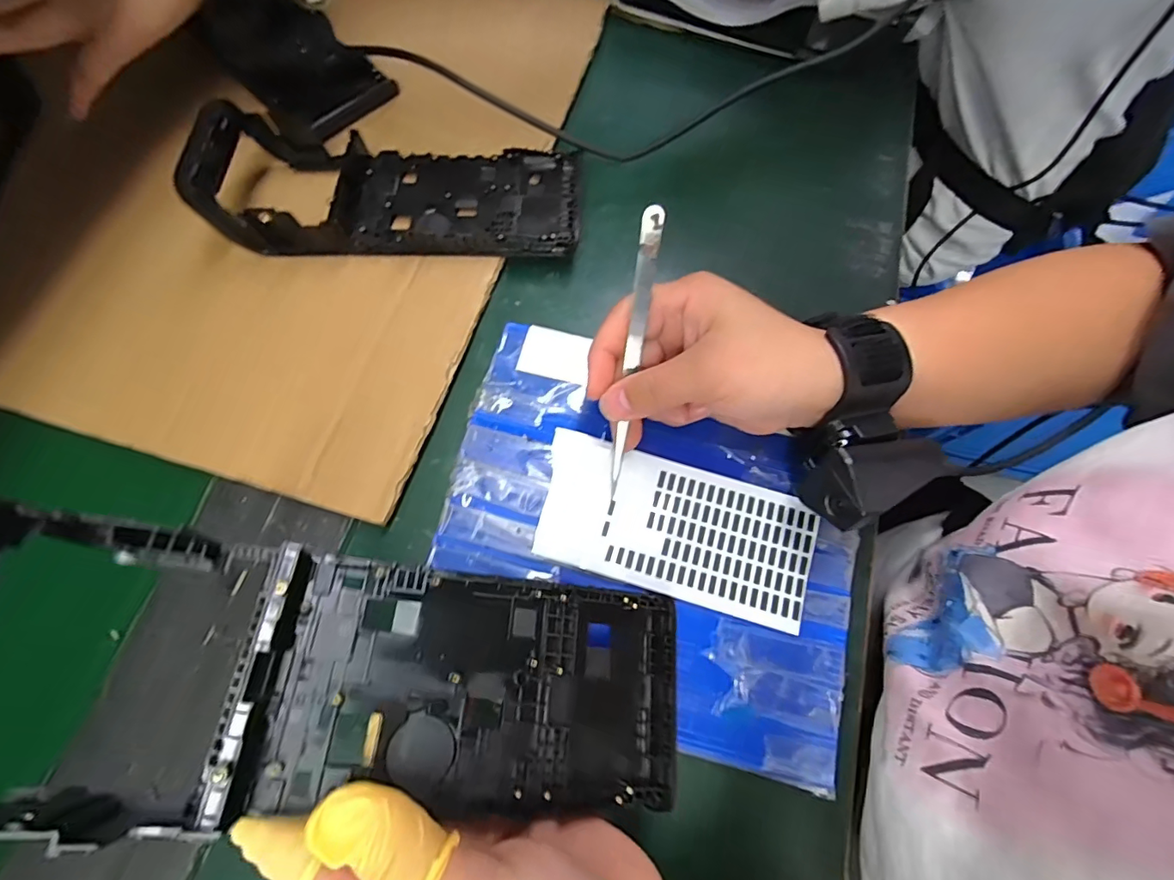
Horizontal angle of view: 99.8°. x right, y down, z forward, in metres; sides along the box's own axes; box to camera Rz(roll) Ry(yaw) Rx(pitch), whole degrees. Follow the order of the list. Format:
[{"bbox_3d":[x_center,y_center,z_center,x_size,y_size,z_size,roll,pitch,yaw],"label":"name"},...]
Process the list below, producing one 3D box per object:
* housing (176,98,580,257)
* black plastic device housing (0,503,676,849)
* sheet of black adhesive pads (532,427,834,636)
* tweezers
[{"bbox_3d":[-0.114,-0.156,0.295,0.214,0.045,0.079,2,70,2],"label":"housing"},{"bbox_3d":[-0.070,0.076,0.158,0.216,0.037,0.073,16,71,-26],"label":"black plastic device housing"},{"bbox_3d":[0.045,0.043,0.248,0.134,0.004,0.065,16,72,3],"label":"sheet of black adhesive pads"},{"bbox_3d":[0.022,-0.039,0.237,0.010,0.015,0.135,9,110,4],"label":"tweezers"}]

